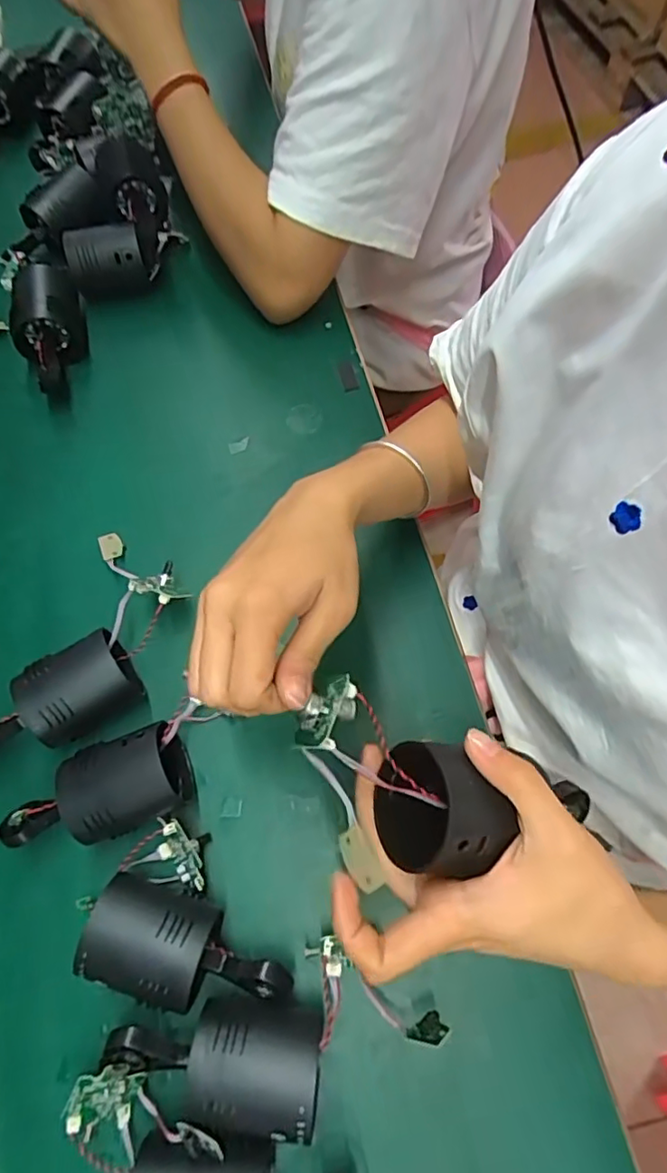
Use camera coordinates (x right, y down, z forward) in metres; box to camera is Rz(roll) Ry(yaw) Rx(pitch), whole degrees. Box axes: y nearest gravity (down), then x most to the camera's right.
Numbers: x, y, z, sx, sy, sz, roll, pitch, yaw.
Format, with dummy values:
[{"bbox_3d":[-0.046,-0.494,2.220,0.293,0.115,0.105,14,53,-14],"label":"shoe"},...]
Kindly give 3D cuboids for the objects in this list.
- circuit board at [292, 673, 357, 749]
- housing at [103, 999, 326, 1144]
[{"bbox_3d":[-0.001,0.060,0.268,0.022,0.015,0.038,16,64,51],"label":"circuit board"},{"bbox_3d":[-0.063,0.252,0.315,0.112,0.057,0.051,0,68,2],"label":"housing"}]

